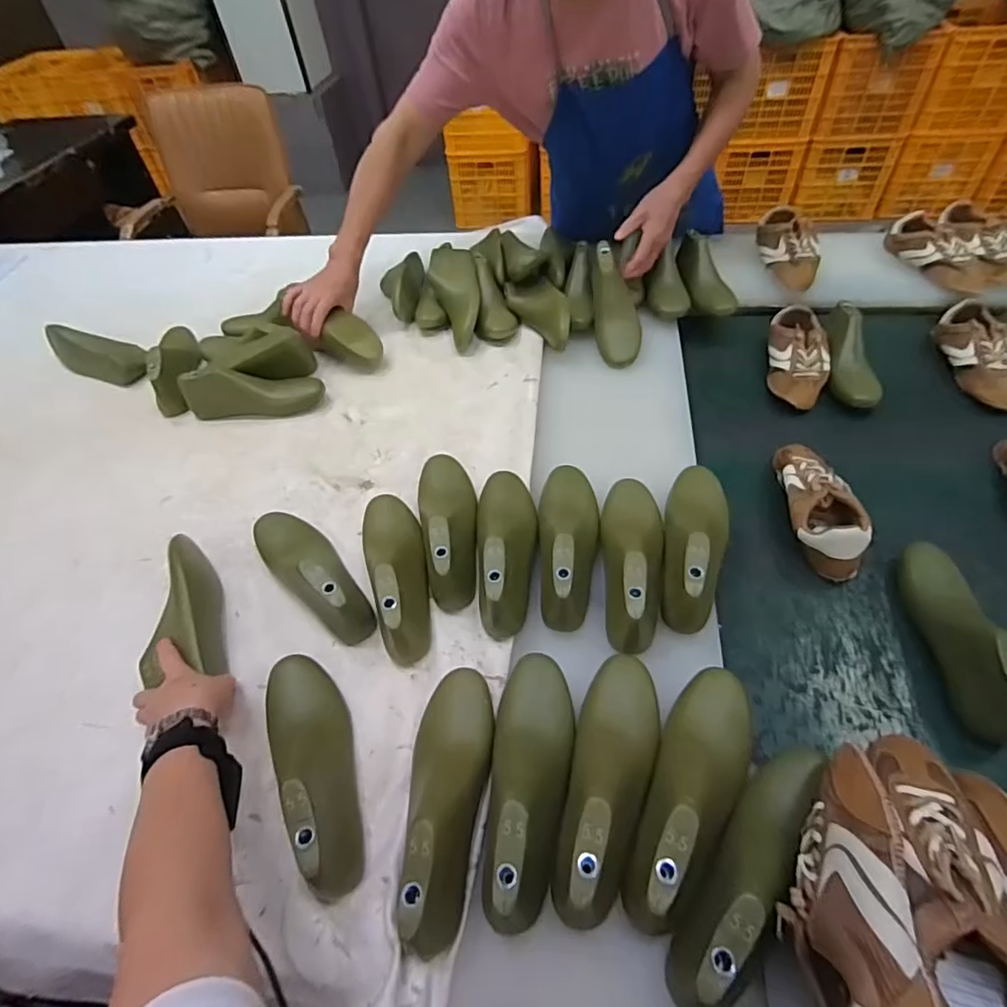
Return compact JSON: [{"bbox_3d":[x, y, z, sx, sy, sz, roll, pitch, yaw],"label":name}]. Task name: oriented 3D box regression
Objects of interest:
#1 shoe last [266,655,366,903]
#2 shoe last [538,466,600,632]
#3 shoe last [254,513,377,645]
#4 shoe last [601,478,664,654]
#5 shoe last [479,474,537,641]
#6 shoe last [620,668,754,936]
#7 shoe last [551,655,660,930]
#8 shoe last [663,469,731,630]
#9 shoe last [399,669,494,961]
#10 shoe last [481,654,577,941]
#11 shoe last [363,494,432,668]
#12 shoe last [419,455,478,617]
[{"bbox_3d":[-0.180,0.240,0.518,0.067,0.086,0.225,-27,53,-14],"label":"shoe last"},{"bbox_3d":[0.079,0.038,0.653,0.073,0.083,0.221,0,51,7],"label":"shoe last"},{"bbox_3d":[-0.240,0.072,0.664,0.071,0.080,0.225,-35,55,-20],"label":"shoe last"},{"bbox_3d":[0.150,0.053,0.626,0.073,0.074,0.233,5,52,11],"label":"shoe last"},{"bbox_3d":[0.005,0.040,0.658,0.073,0.086,0.235,-5,51,3],"label":"shoe last"},{"bbox_3d":[0.171,0.240,0.469,0.074,0.067,0.227,19,56,21],"label":"shoe last"},{"bbox_3d":[0.095,0.236,0.479,0.073,0.070,0.227,11,53,15],"label":"shoe last"},{"bbox_3d":[0.232,0.033,0.638,0.075,0.076,0.233,7,53,13],"label":"shoe last"},{"bbox_3d":[-0.051,0.254,0.481,0.076,0.076,0.220,-4,51,3],"label":"shoe last"},{"bbox_3d":[0.026,0.238,0.485,0.073,0.077,0.221,-2,51,6],"label":"shoe last"},{"bbox_3d":[-0.127,0.073,0.654,0.070,0.085,0.231,-18,51,-7],"label":"shoe last"},{"bbox_3d":[-0.069,0.014,0.688,0.072,0.085,0.227,-10,51,-1],"label":"shoe last"}]

